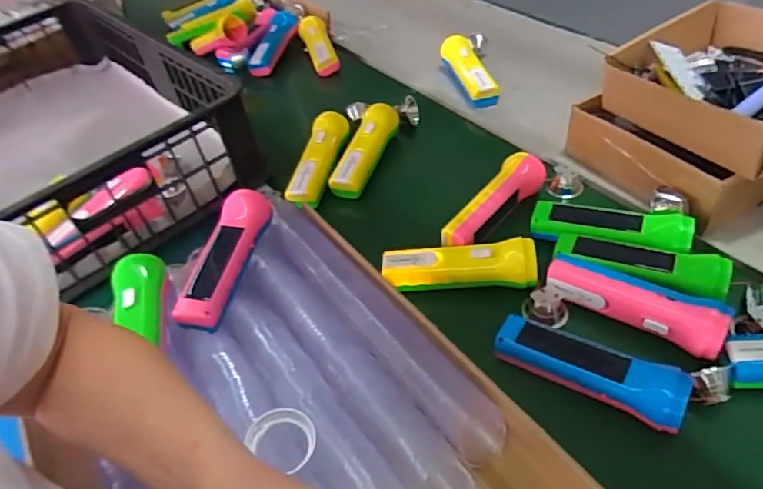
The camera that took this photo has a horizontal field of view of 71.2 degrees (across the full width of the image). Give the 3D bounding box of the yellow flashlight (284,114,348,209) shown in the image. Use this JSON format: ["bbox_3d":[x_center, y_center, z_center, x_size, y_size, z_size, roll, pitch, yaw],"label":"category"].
[{"bbox_3d":[-0.084,-0.114,0.710,0.048,0.041,0.159,4,44,11],"label":"yellow flashlight"}]

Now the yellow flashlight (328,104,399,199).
[{"bbox_3d":[-0.020,-0.130,0.723,0.051,0.038,0.161,24,61,8],"label":"yellow flashlight"}]

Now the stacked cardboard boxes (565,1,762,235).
[{"bbox_3d":[0.381,-0.150,0.594,0.244,0.125,0.225,-18,42,-12],"label":"stacked cardboard boxes"}]

